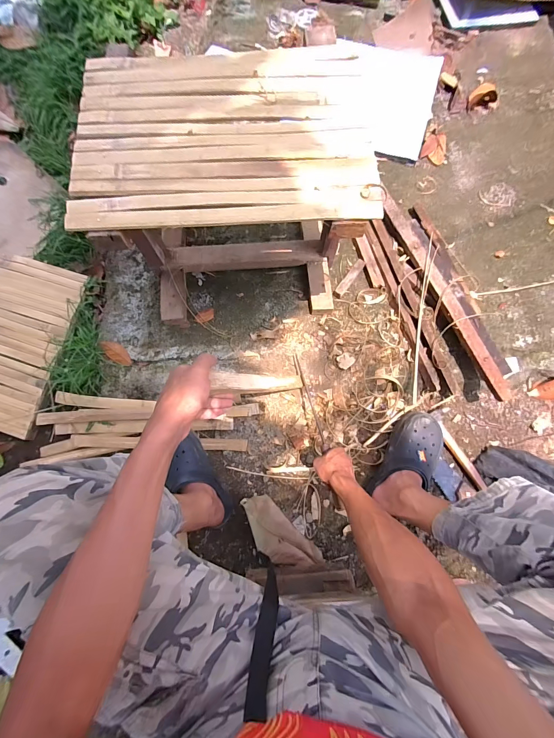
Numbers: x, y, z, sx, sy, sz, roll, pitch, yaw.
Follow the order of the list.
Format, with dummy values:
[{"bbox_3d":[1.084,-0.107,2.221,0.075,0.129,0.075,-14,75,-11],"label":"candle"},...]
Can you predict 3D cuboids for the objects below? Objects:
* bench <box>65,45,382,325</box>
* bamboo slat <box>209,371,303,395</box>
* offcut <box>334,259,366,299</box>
[{"bbox_3d":[-0.088,-0.361,0.697,0.477,0.384,0.366,-5,79,1],"label":"bench"},{"bbox_3d":[-0.018,0.026,0.599,0.009,0.357,0.034,-23,79,22],"label":"bamboo slat"},{"bbox_3d":[0.197,-0.247,0.852,0.023,0.025,0.123,37,82,8],"label":"offcut"}]

